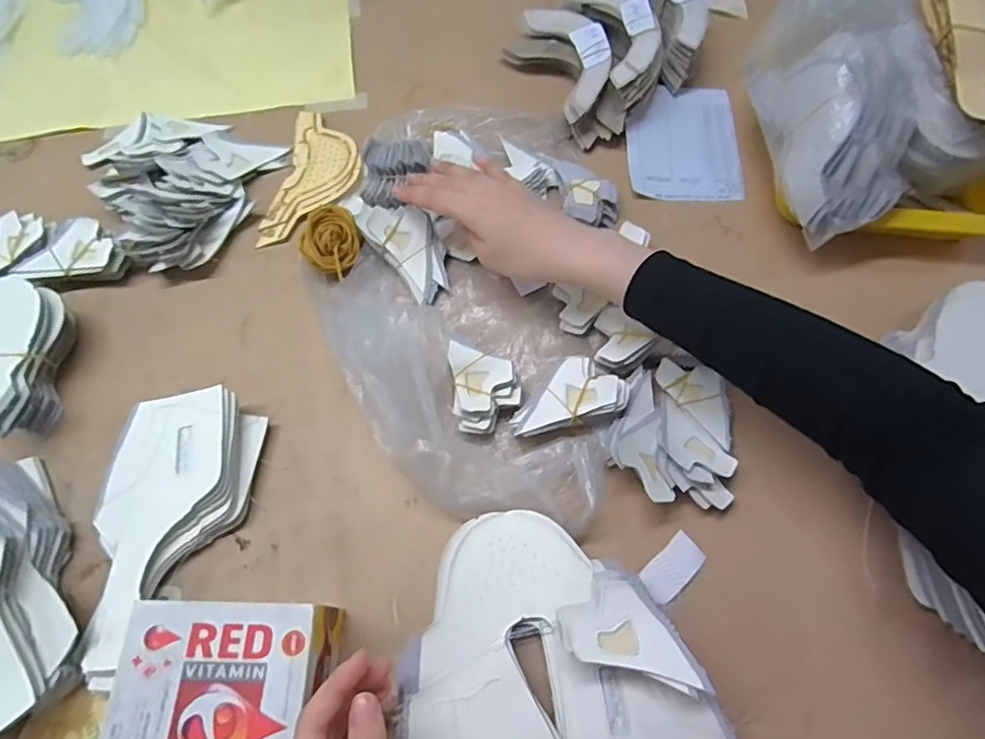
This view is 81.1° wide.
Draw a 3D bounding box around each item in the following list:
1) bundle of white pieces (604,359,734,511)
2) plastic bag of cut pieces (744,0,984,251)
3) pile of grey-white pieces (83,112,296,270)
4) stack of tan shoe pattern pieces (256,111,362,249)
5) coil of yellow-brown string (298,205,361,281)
[{"bbox_3d":[0.130,0.042,0.422,0.089,0.026,0.110,6,67,4],"label":"bundle of white pieces"},{"bbox_3d":[0.293,-0.233,0.468,0.136,0.087,0.214,-14,66,-4],"label":"plastic bag of cut pieces"},{"bbox_3d":[-0.282,-0.191,0.535,0.160,0.039,0.191,-33,70,-13],"label":"pile of grey-white pieces"},{"bbox_3d":[-0.163,-0.183,0.540,0.080,0.017,0.154,6,67,4],"label":"stack of tan shoe pattern pieces"},{"bbox_3d":[-0.136,-0.106,0.488,0.040,0.043,0.050,24,69,11],"label":"coil of yellow-brown string"}]

